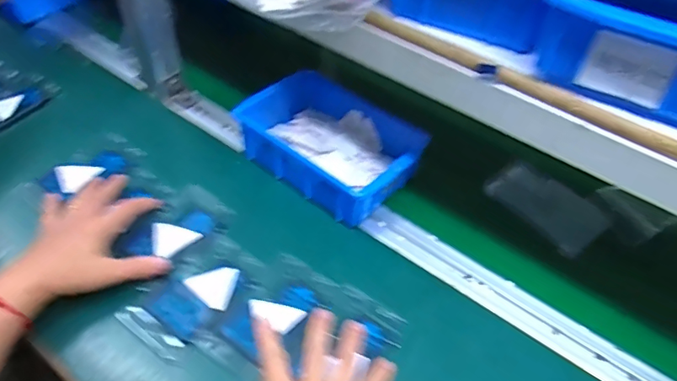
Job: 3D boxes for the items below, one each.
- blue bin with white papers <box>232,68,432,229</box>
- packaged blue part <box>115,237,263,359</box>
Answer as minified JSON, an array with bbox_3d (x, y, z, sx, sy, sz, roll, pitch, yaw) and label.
[{"bbox_3d":[-0.006,-0.056,0.627,0.206,0.075,0.151,32,53,23],"label":"blue bin with white papers"},{"bbox_3d":[-0.140,0.100,0.510,0.072,0.007,0.131,31,53,22],"label":"packaged blue part"}]

